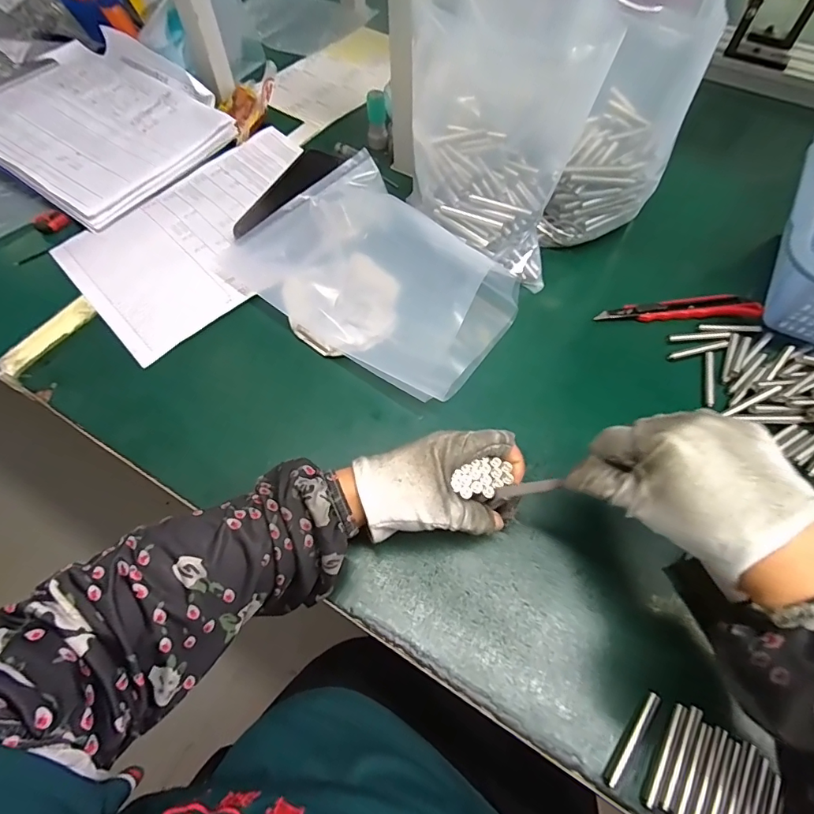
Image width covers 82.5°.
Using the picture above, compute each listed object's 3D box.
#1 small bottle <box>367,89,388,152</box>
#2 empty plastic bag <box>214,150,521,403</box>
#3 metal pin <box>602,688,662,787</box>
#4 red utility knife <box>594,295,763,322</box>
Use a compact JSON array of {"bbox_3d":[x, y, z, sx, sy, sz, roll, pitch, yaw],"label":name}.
[{"bbox_3d":[-0.035,-0.340,0.551,0.023,0.057,0.017,-4,60,-3],"label":"small bottle"},{"bbox_3d":[-0.033,-0.135,0.435,0.267,0.048,0.176,36,66,18],"label":"empty plastic bag"},{"bbox_3d":[0.136,0.199,0.279,0.007,0.004,0.059,38,66,19],"label":"metal pin"},{"bbox_3d":[0.262,-0.096,0.448,0.154,0.007,0.028,0,60,-1],"label":"red utility knife"}]

